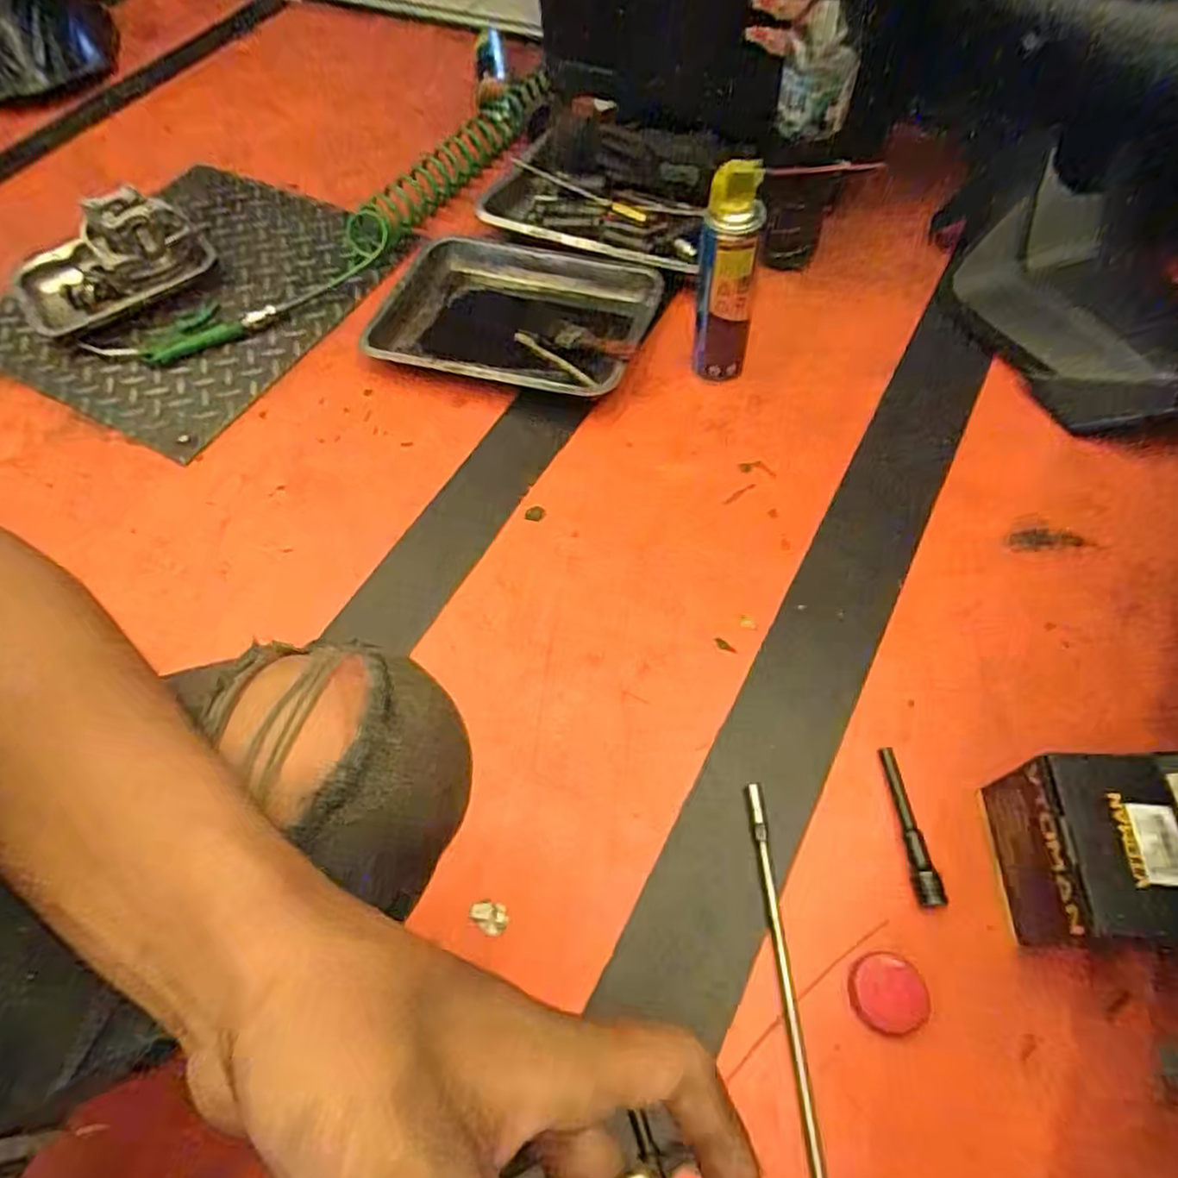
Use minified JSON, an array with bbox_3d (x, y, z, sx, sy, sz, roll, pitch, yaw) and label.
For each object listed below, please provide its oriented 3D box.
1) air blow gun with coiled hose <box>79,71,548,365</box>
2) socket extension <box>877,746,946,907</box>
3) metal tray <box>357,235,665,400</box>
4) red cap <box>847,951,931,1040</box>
[{"bbox_3d":[-0.368,-0.582,1.047,0.219,0.060,0.804,29,65,20],"label":"air blow gun with coiled hose"},{"bbox_3d":[0.262,0.192,0.562,0.020,0.014,0.127,-6,59,1],"label":"socket extension"},{"bbox_3d":[-0.107,-0.365,0.913,0.370,0.042,0.262,13,61,12],"label":"metal tray"},{"bbox_3d":[0.221,0.299,0.503,0.055,0.004,0.053,-2,59,3],"label":"red cap"}]

